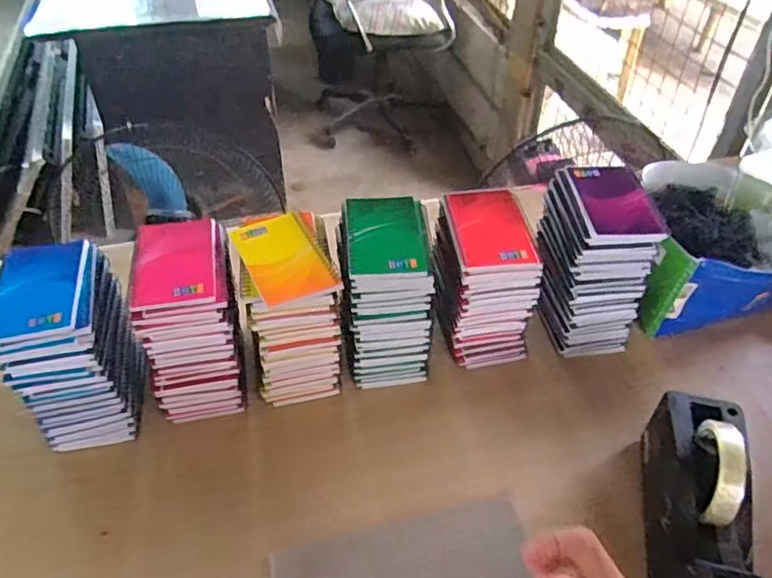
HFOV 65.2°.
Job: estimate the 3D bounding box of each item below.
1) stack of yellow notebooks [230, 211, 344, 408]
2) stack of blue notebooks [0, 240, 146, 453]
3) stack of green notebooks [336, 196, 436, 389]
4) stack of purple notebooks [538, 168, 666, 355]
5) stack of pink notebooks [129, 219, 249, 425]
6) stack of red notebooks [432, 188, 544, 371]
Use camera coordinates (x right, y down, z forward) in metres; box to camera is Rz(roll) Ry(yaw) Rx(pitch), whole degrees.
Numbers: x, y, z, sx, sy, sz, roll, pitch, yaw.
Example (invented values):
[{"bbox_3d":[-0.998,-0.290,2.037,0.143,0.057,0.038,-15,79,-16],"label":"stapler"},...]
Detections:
[{"bbox_3d":[-0.108,0.022,0.698,0.099,0.183,0.130,-10,45,-11],"label":"stack of yellow notebooks"},{"bbox_3d":[-0.334,0.065,0.651,0.104,0.180,0.141,-10,45,-11],"label":"stack of blue notebooks"},{"bbox_3d":[-0.001,0.005,0.719,0.101,0.189,0.131,-6,44,-7],"label":"stack of green notebooks"},{"bbox_3d":[0.254,-0.035,0.772,0.102,0.200,0.138,-6,45,-8],"label":"stack of purple notebooks"},{"bbox_3d":[-0.215,0.034,0.683,0.098,0.170,0.147,-7,45,-9],"label":"stack of pink notebooks"},{"bbox_3d":[0.120,-0.007,0.736,0.100,0.186,0.123,-5,44,-6],"label":"stack of red notebooks"}]

